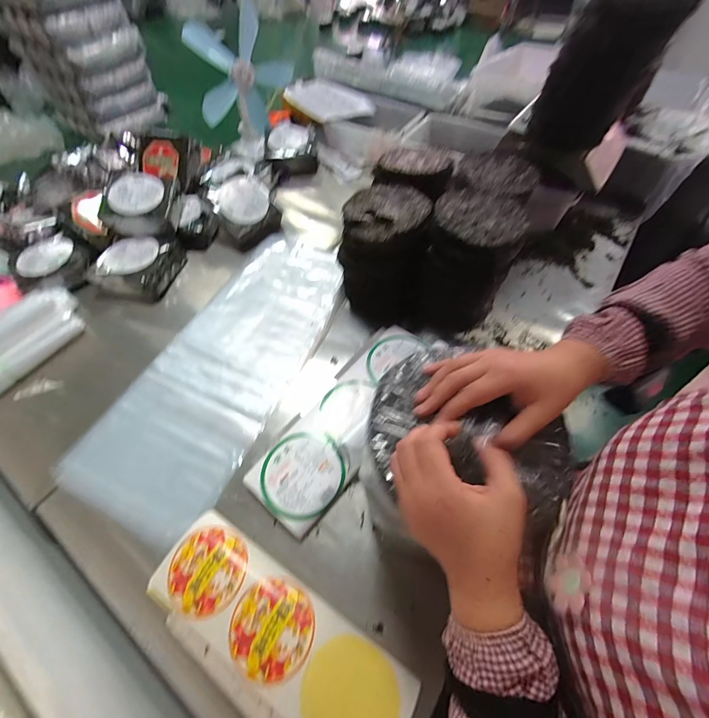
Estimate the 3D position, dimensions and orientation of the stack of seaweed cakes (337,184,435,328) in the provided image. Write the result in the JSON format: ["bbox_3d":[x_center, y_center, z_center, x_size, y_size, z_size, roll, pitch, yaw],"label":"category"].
[{"bbox_3d":[0.076,-0.263,0.884,0.205,0.260,0.226,13,60,11],"label":"stack of seaweed cakes"}]

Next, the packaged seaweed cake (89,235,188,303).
[{"bbox_3d":[-0.651,-0.284,1.015,0.200,0.093,0.198,8,59,8],"label":"packaged seaweed cake"}]

